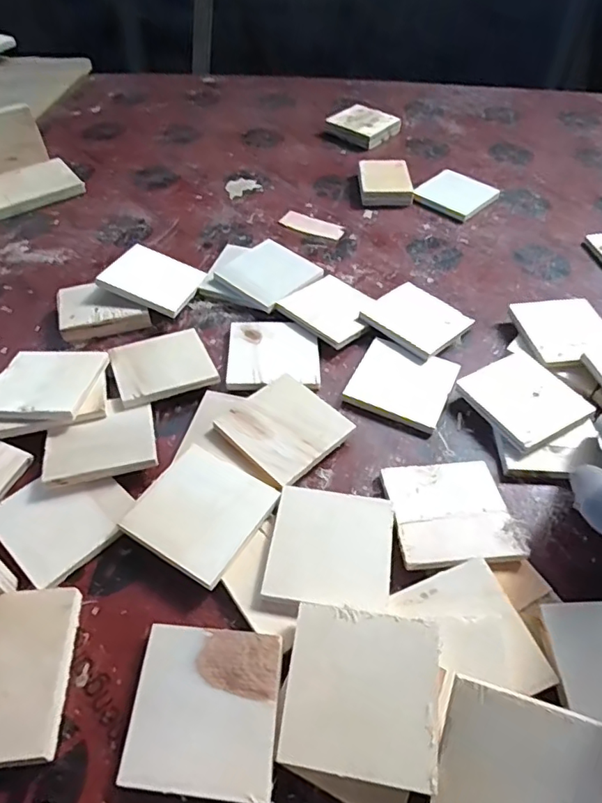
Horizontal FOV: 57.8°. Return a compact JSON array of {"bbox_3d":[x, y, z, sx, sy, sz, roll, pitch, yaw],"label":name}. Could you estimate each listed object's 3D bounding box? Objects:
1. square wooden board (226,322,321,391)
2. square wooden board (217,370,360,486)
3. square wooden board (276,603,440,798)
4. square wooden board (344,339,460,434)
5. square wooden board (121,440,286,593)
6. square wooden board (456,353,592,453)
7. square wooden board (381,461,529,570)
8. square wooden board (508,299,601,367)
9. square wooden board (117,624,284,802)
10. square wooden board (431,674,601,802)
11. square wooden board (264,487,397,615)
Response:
[{"bbox_3d":[-0.028,-0.049,0.556,0.091,0.008,0.092,0,50,-1],"label":"square wooden board"},{"bbox_3d":[-0.015,0.023,0.486,0.086,0.014,0.091,-37,60,-27],"label":"square wooden board"},{"bbox_3d":[0.036,0.174,0.329,0.089,0.005,0.090,1,55,17],"label":"square wooden board"},{"bbox_3d":[0.099,-0.018,0.537,0.091,0.013,0.085,21,53,15],"label":"square wooden board"},{"bbox_3d":[-0.078,0.085,0.429,0.091,0.007,0.091,26,55,15],"label":"square wooden board"},{"bbox_3d":[0.208,-0.002,0.512,0.089,0.015,0.094,-25,55,-20],"label":"square wooden board"},{"bbox_3d":[0.119,0.087,0.438,0.092,0.010,0.091,-4,51,-5],"label":"square wooden board"},{"bbox_3d":[0.272,-0.076,0.562,0.087,0.004,0.087,-8,51,-8],"label":"square wooden board"},{"bbox_3d":[-0.059,0.188,0.337,0.090,0.006,0.090,2,51,7],"label":"square wooden board"},{"bbox_3d":[0.122,0.213,0.301,0.089,0.004,0.090,15,77,11],"label":"square wooden board"},{"bbox_3d":[0.023,0.110,0.410,0.089,0.010,0.092,8,51,5],"label":"square wooden board"}]

